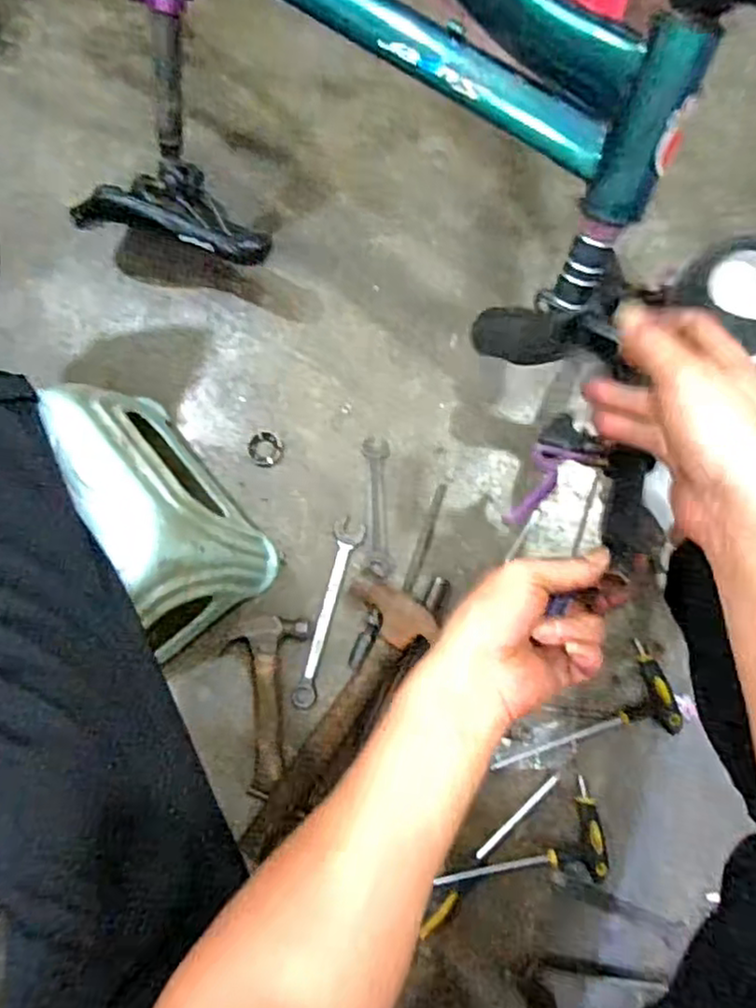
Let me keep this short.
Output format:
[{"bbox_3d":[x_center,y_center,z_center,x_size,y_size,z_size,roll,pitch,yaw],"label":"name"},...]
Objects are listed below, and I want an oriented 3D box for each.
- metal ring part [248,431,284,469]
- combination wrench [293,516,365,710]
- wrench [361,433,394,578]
[{"bbox_3d":[-0.132,-0.065,0.800,0.042,0.005,0.044,0,82,3],"label":"metal ring part"},{"bbox_3d":[-0.058,0.119,0.753,0.032,0.012,0.210,16,83,5],"label":"combination wrench"},{"bbox_3d":[0.000,0.004,0.777,0.031,0.006,0.162,-2,82,3],"label":"wrench"}]

